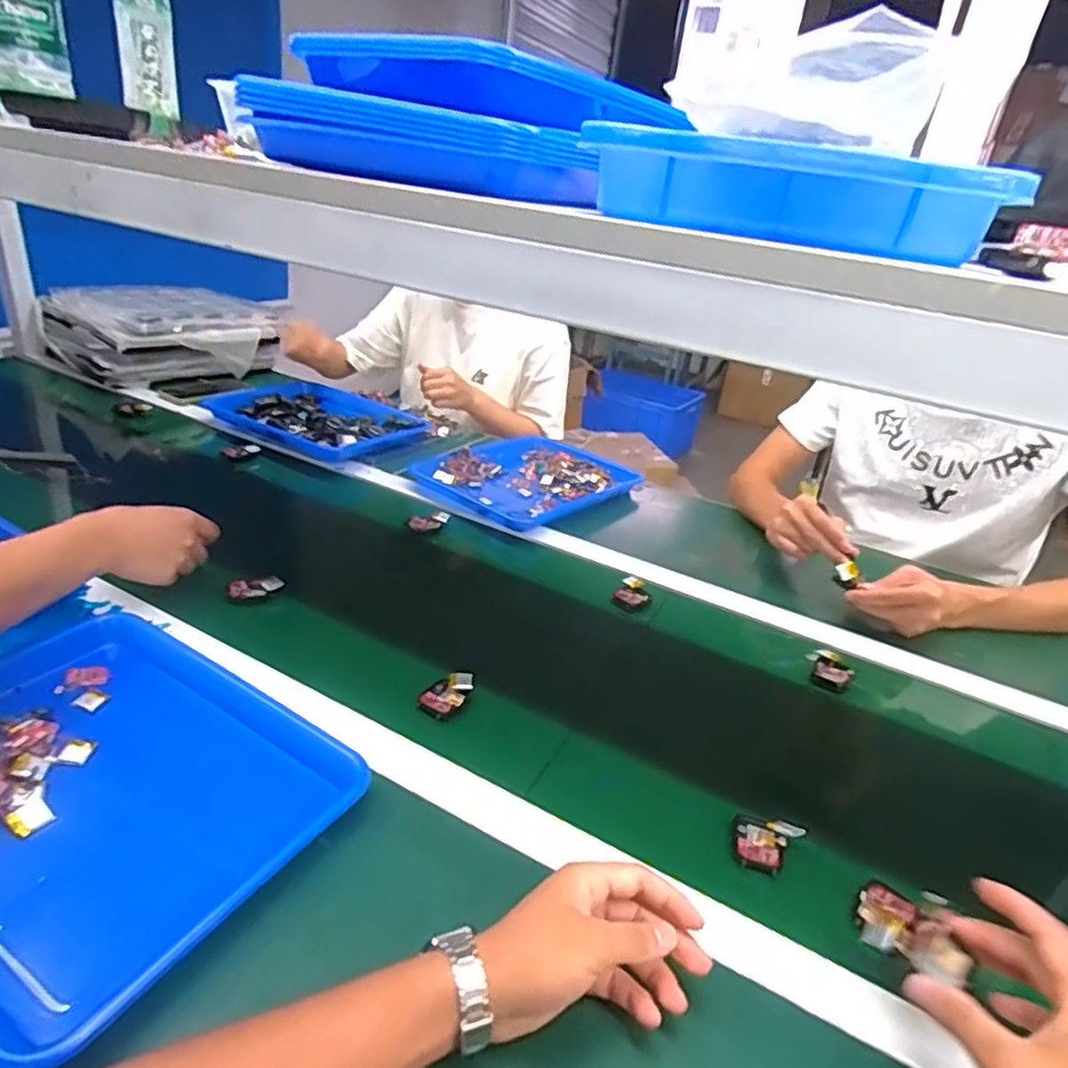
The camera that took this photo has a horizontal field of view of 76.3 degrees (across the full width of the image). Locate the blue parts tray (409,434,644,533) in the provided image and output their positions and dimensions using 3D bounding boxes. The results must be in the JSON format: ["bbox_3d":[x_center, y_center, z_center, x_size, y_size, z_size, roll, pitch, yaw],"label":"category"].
[{"bbox_3d":[-0.016,-0.095,1.106,0.263,0.043,0.321,27,33,33],"label":"blue parts tray"}]

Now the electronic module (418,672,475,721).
[{"bbox_3d":[-0.080,0.146,0.625,0.033,0.015,0.056,19,30,23],"label":"electronic module"}]

